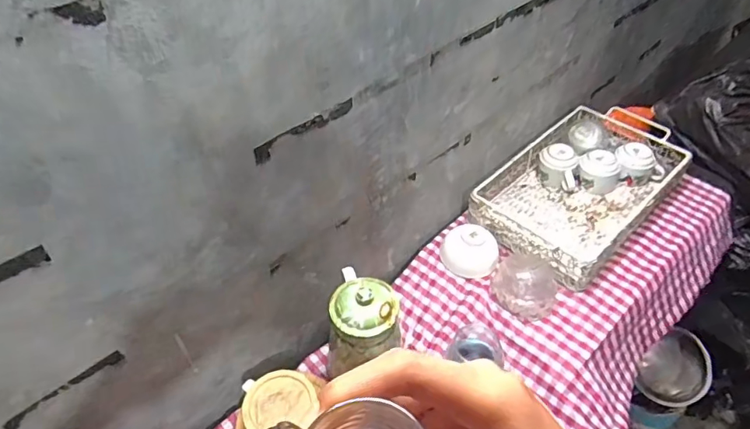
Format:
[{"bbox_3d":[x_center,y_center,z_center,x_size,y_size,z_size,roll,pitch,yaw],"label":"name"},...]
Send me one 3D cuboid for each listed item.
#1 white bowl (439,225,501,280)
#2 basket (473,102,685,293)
[{"bbox_3d":[0.176,0.060,0.931,0.102,0.053,0.093,-2,48,3],"label":"white bowl"},{"bbox_3d":[0.421,-0.072,1.019,0.446,0.073,0.264,-38,56,-26],"label":"basket"}]

